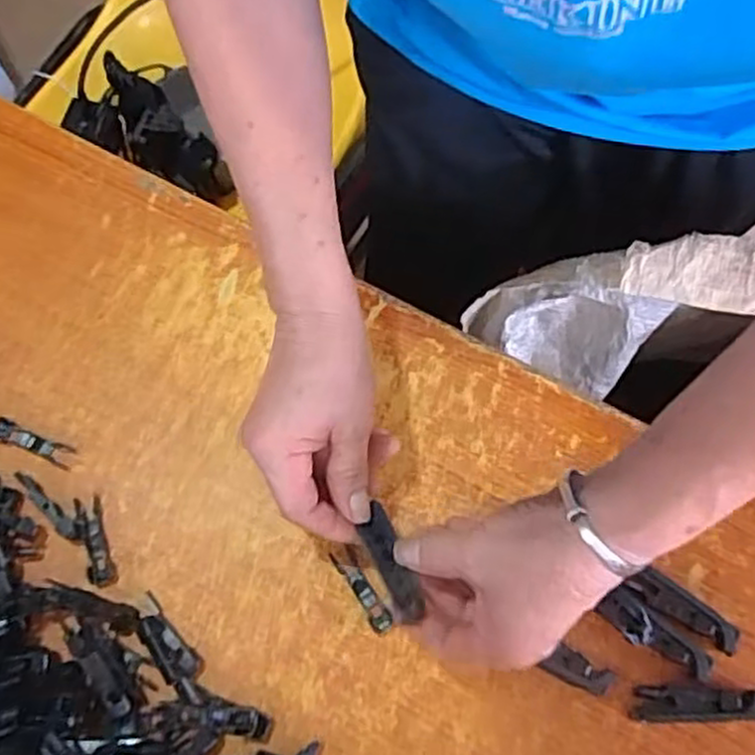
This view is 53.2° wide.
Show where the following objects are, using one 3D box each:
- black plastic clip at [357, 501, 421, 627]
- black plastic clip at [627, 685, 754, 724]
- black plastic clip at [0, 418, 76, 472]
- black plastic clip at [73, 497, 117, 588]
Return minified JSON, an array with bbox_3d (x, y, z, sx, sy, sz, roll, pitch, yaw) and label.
[{"bbox_3d":[0.006,0.101,0.411,0.020,0.011,0.066,-16,56,-5],"label":"black plastic clip"},{"bbox_3d":[0.181,0.185,0.427,0.072,0.015,0.019,0,71,0],"label":"black plastic clip"},{"bbox_3d":[-0.221,0.042,0.484,0.056,0.005,0.014,22,73,8],"label":"black plastic clip"},{"bbox_3d":[-0.174,0.101,0.461,0.016,0.006,0.057,-20,72,-6],"label":"black plastic clip"}]

